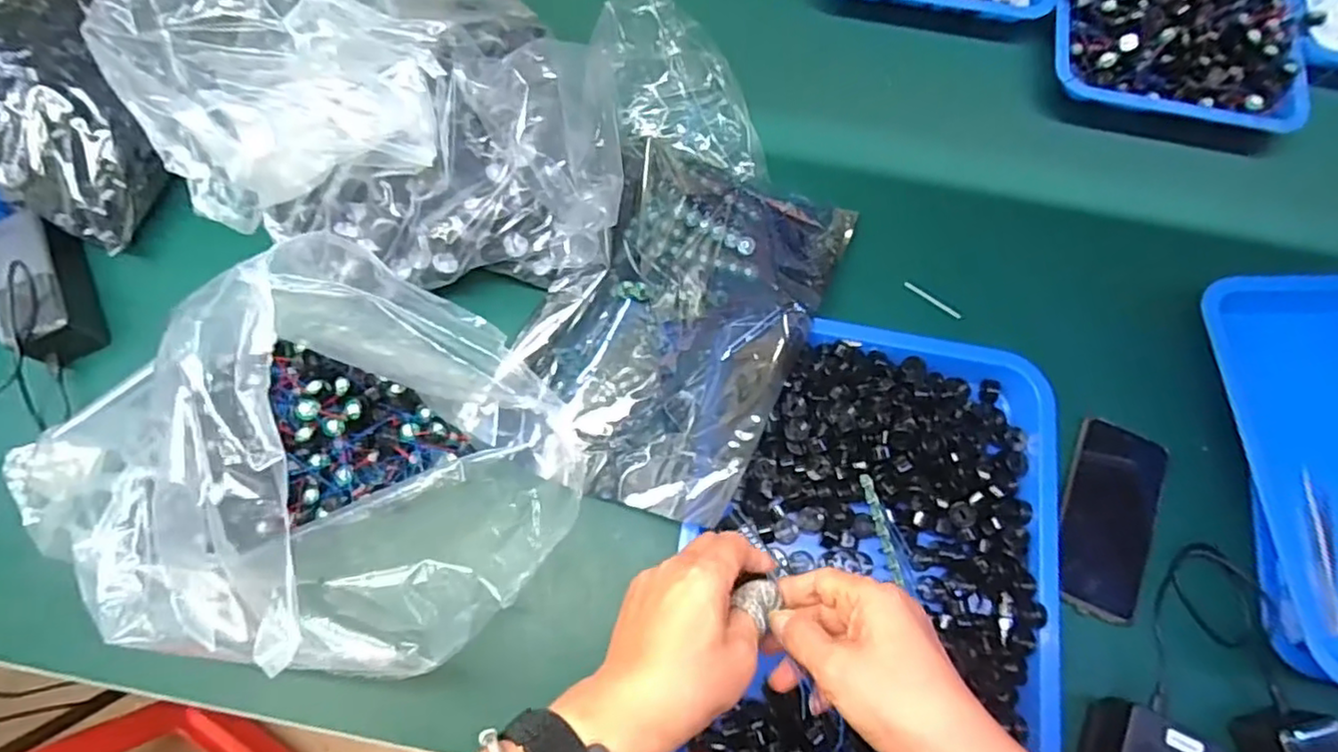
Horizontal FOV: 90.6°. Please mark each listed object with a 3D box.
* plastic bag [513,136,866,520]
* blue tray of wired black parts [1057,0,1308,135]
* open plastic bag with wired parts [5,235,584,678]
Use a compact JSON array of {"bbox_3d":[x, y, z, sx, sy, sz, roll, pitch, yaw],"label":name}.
[{"bbox_3d":[0.011,-0.057,0.563,0.215,0.049,0.323,22,73,5],"label":"plastic bag"},{"bbox_3d":[0.514,-0.394,0.672,0.212,0.057,0.292,8,72,1],"label":"blue tray of wired black parts"},{"bbox_3d":[-0.208,0.054,0.463,0.271,0.219,0.248,29,74,7],"label":"open plastic bag with wired parts"}]

